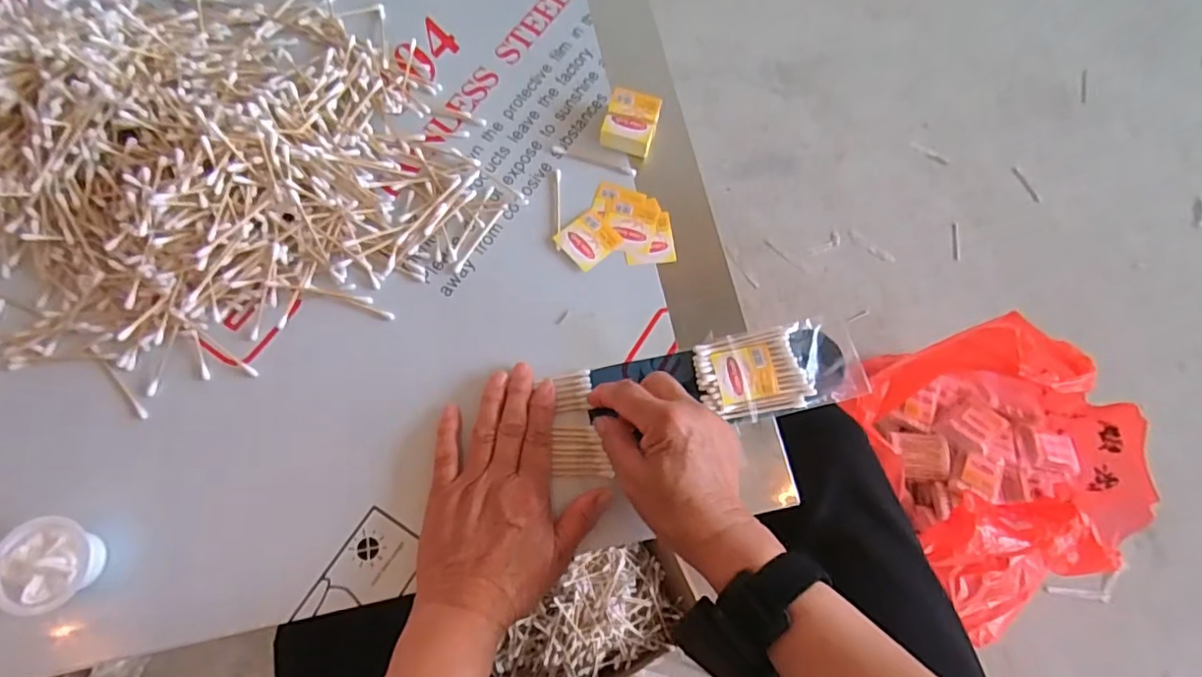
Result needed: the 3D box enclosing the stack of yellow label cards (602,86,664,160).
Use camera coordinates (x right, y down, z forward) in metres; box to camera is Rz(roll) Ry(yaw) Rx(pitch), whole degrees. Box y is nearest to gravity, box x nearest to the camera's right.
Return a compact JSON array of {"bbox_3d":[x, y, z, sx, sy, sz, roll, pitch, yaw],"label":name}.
[{"bbox_3d":[0.025,-0.177,0.485,0.042,0.024,0.047,15,72,2],"label":"stack of yellow label cards"}]

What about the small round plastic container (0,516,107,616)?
[{"bbox_3d":[-0.334,0.138,0.358,0.049,0.031,0.053,1,72,-3],"label":"small round plastic container"}]

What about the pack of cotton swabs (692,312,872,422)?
[{"bbox_3d":[0.133,0.022,0.436,0.123,0.010,0.066,-9,72,-4],"label":"pack of cotton swabs"}]

